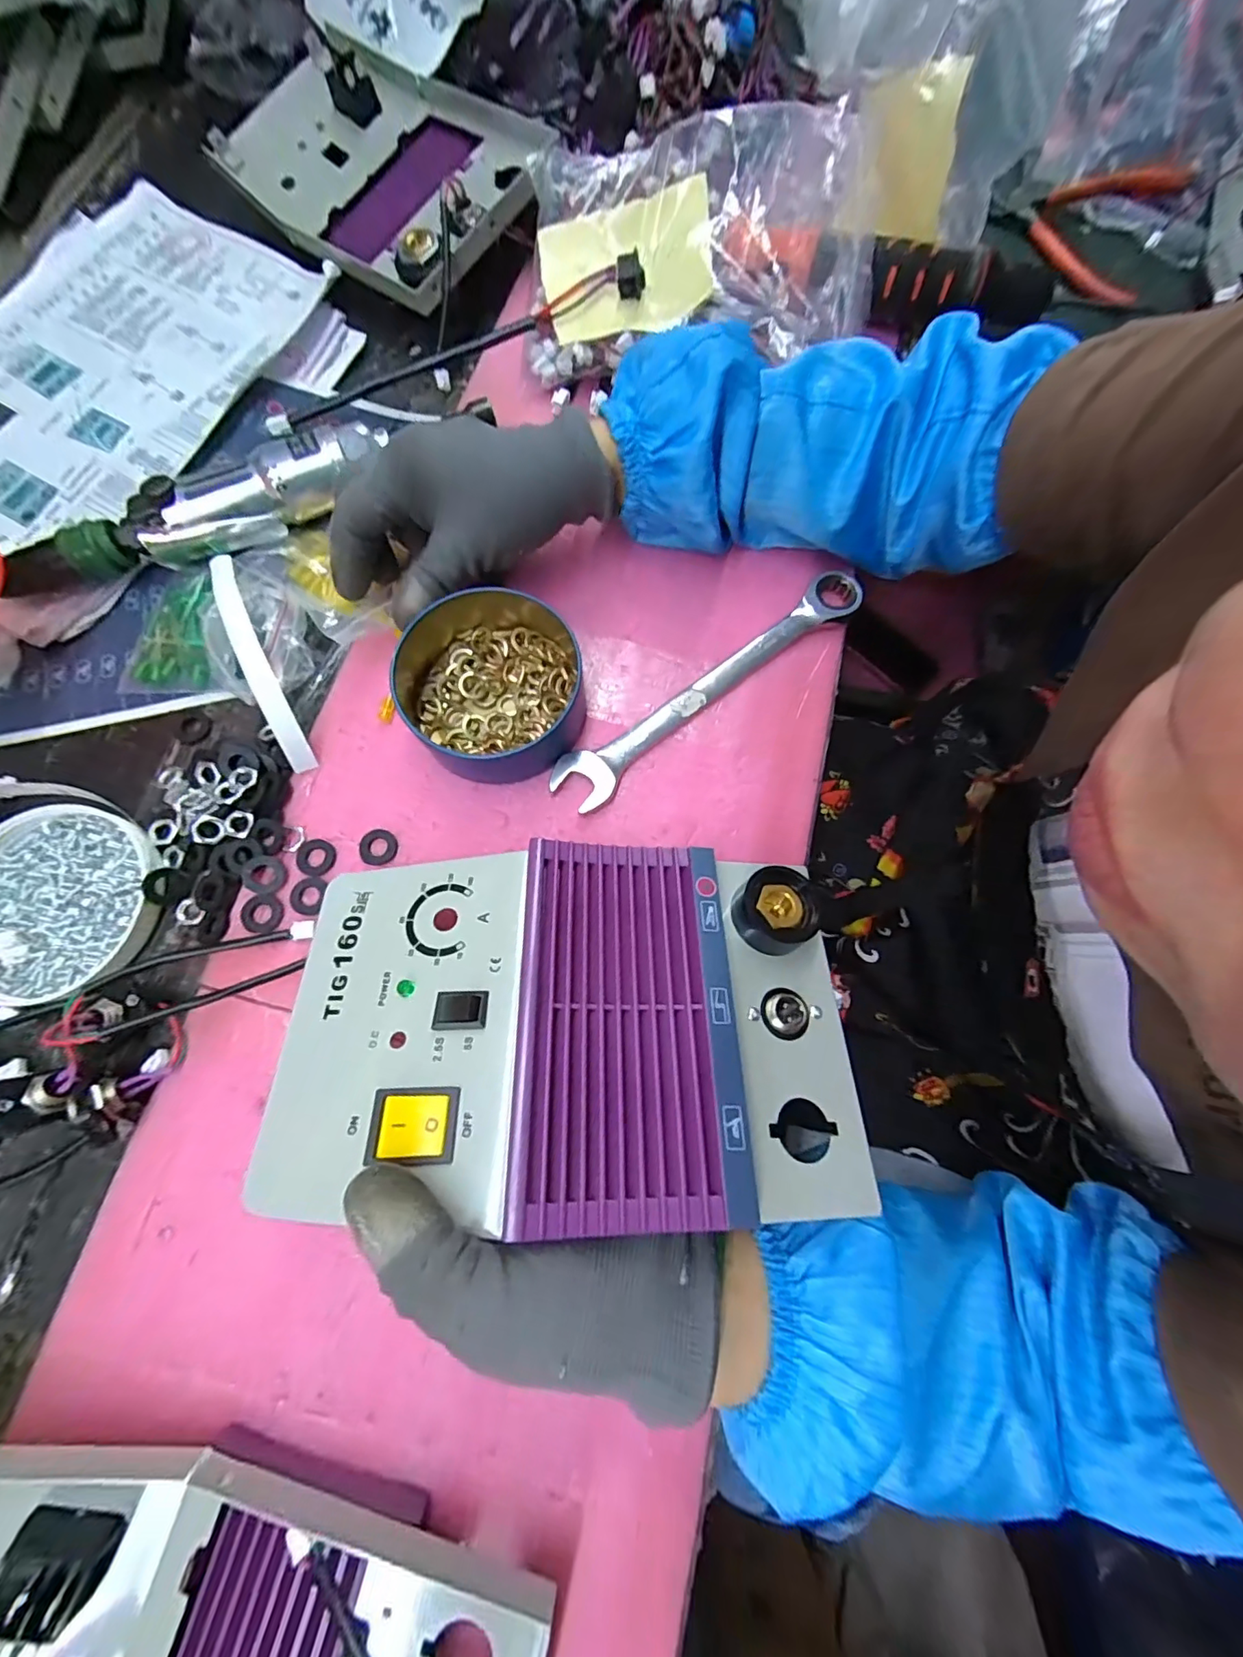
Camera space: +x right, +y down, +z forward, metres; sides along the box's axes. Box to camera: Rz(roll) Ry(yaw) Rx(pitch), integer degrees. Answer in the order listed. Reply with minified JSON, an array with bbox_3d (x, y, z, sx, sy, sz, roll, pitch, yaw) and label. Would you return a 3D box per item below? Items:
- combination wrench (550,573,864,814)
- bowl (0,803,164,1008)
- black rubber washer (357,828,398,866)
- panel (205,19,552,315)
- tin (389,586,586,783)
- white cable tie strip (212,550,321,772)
[{"bbox_3d":[0.055,-0.083,0.306,0.216,0.008,0.031,-37,79,-9],"label":"combination wrench"},{"bbox_3d":[-0.290,0.035,0.270,0.097,0.010,0.098,0,76,0],"label":"bowl"},{"bbox_3d":[-0.129,0.010,0.283,0.020,0.004,0.020,0,76,0],"label":"black rubber washer"},{"bbox_3d":[-0.175,-0.468,0.380,0.243,0.037,0.161,34,78,8],"label":"panel"},{"bbox_3d":[-0.075,-0.081,0.291,0.102,0.035,0.104,0,76,0],"label":"tin"},{"bbox_3d":[-0.198,-0.094,0.291,0.015,0.037,0.128,-26,78,-6],"label":"white cable tie strip"}]

